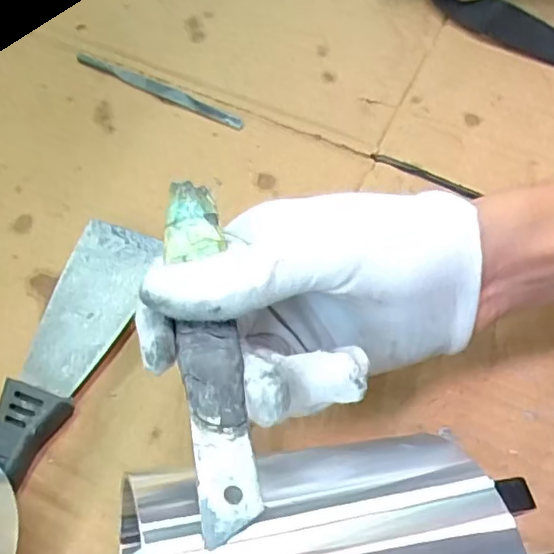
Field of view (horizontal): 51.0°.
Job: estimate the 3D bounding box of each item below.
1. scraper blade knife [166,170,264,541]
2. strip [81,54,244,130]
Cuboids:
[{"bbox_3d":[-0.024,0.016,0.194,0.019,0.005,0.137,-8,50,-7],"label":"scraper blade knife"},{"bbox_3d":[-0.076,-0.120,0.369,0.119,0.004,0.012,26,64,14],"label":"strip"}]

